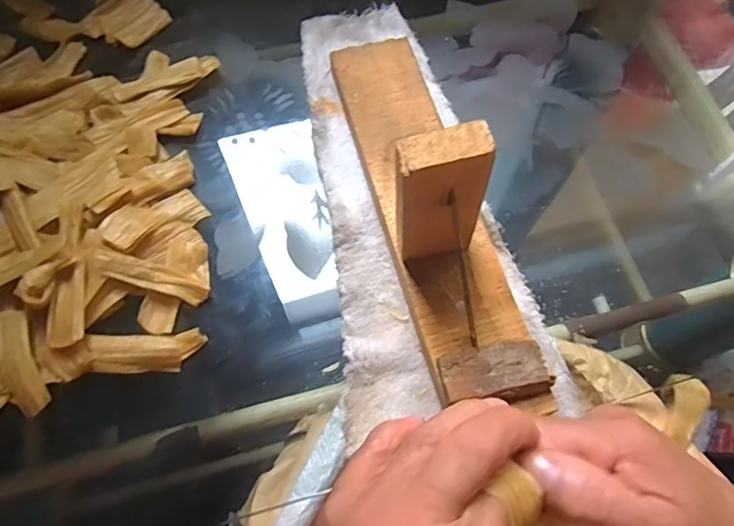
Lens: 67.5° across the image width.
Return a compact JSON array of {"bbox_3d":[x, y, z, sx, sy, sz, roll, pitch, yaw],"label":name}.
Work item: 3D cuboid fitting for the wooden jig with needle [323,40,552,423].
[{"bbox_3d":[0.041,-0.053,0.311,0.064,0.119,0.273,-14,68,-6],"label":"wooden jig with needle"}]

